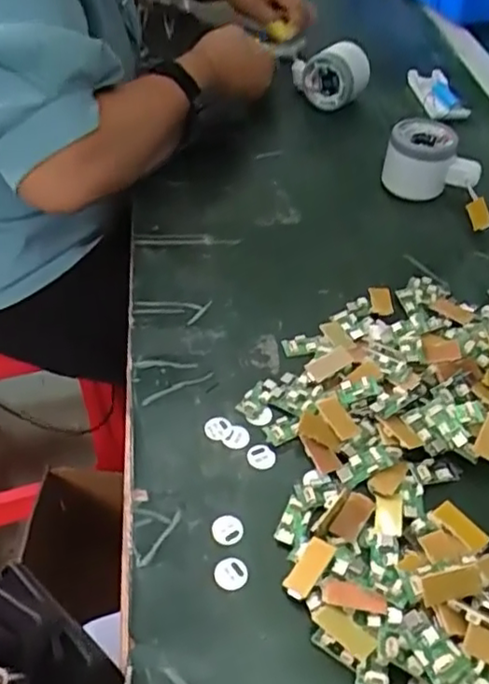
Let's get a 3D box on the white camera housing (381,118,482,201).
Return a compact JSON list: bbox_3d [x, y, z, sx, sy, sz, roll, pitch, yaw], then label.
[{"bbox_3d":[0.182,-0.171,0.635,0.086,0.064,0.061,16,46,13],"label":"white camera housing"}]

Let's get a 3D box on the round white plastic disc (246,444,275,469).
[{"bbox_3d":[0.010,0.070,0.395,0.017,0.004,0.017,1,46,-1],"label":"round white plastic disc"}]

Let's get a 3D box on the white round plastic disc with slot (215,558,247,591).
[{"bbox_3d":[-0.007,0.121,0.343,0.017,0.004,0.016,1,46,-1],"label":"white round plastic disc with slot"}]

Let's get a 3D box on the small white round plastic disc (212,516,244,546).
[{"bbox_3d":[-0.009,0.104,0.362,0.017,0.004,0.017,1,46,-1],"label":"small white round plastic disc"}]

